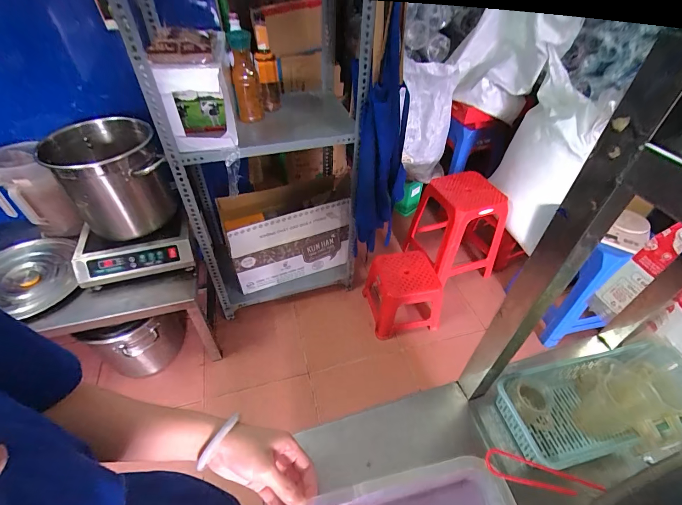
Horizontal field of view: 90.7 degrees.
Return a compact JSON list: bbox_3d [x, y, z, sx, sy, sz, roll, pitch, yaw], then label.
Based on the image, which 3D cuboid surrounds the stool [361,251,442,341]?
[{"bbox_3d":[0.255,0.168,1.456,0.263,0.252,0.281,-10,46,-10],"label":"stool"}]

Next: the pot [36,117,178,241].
[{"bbox_3d":[-0.742,-0.255,1.128,0.288,0.281,0.329,-20,48,-20],"label":"pot"}]

